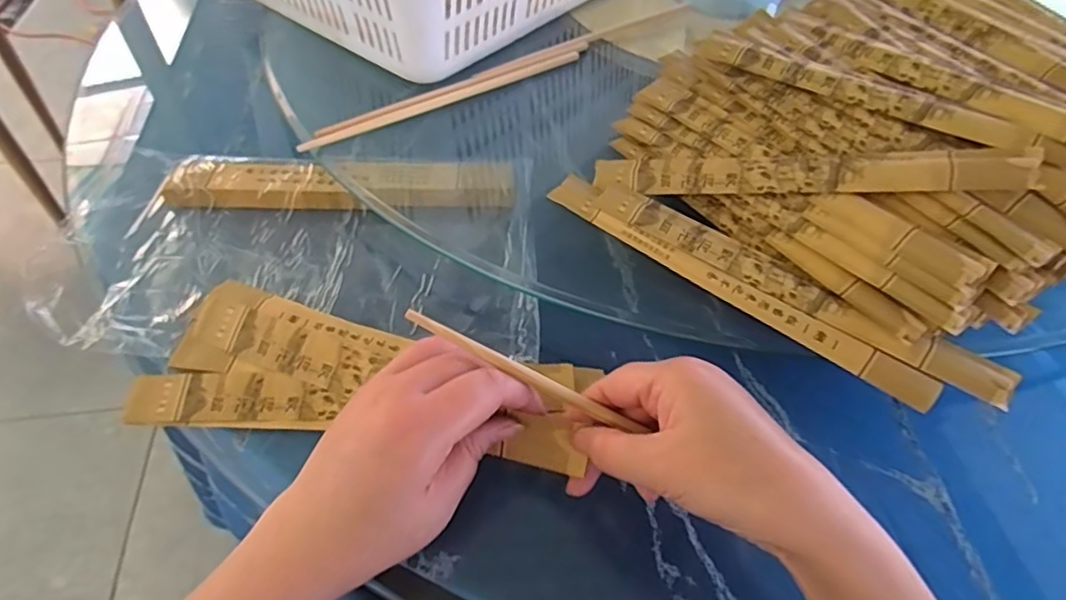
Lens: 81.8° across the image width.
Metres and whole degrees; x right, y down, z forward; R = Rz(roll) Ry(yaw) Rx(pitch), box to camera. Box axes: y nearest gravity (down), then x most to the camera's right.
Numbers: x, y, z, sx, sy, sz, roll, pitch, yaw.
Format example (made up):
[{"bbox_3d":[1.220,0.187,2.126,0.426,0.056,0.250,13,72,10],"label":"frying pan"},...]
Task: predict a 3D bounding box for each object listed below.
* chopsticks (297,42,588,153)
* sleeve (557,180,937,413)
[{"bbox_3d":[-0.064,-0.172,0.510,0.261,0.015,0.016,-26,57,-23],"label":"chopsticks"},{"bbox_3d":[0.116,-0.013,0.380,0.257,0.008,0.022,35,85,23],"label":"sleeve"}]

